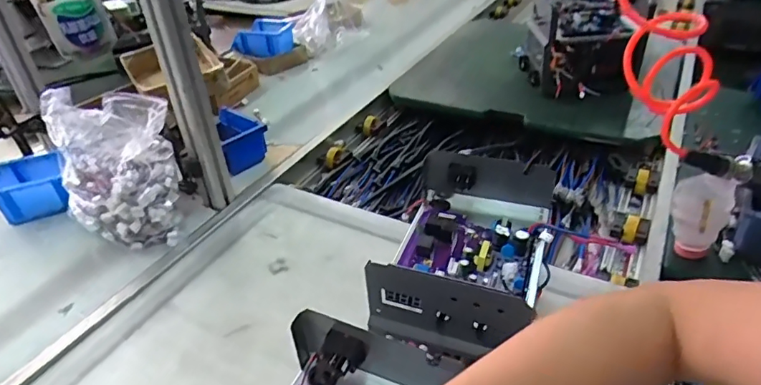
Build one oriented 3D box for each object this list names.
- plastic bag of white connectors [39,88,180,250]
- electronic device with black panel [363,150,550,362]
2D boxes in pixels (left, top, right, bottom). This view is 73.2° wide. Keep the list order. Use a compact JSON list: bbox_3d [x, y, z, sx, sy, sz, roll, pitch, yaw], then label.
[{"bbox_3d":[-0.382,-0.030,0.767,0.162,0.207,0.151,-22,39,-24],"label":"plastic bag of white connectors"},{"bbox_3d":[0.091,0.055,0.539,0.148,0.083,0.219,9,37,18],"label":"electronic device with black panel"}]

